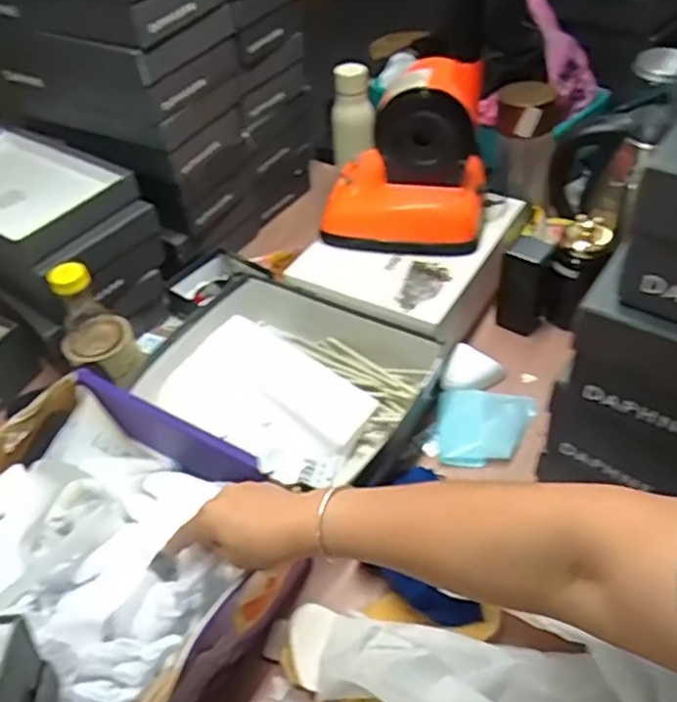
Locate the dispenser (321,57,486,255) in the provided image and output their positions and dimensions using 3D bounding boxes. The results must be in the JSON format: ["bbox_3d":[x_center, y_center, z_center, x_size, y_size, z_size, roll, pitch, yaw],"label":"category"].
[{"bbox_3d":[0.085,-0.250,0.870,0.210,0.221,0.119,7,47,12],"label":"dispenser"}]

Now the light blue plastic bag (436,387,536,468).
[{"bbox_3d":[0.180,0.094,0.807,0.112,0.015,0.100,7,59,1],"label":"light blue plastic bag"}]

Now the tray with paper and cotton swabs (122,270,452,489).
[{"bbox_3d":[-0.067,0.037,0.836,0.343,0.077,0.228,19,50,22],"label":"tray with paper and cotton swabs"}]

